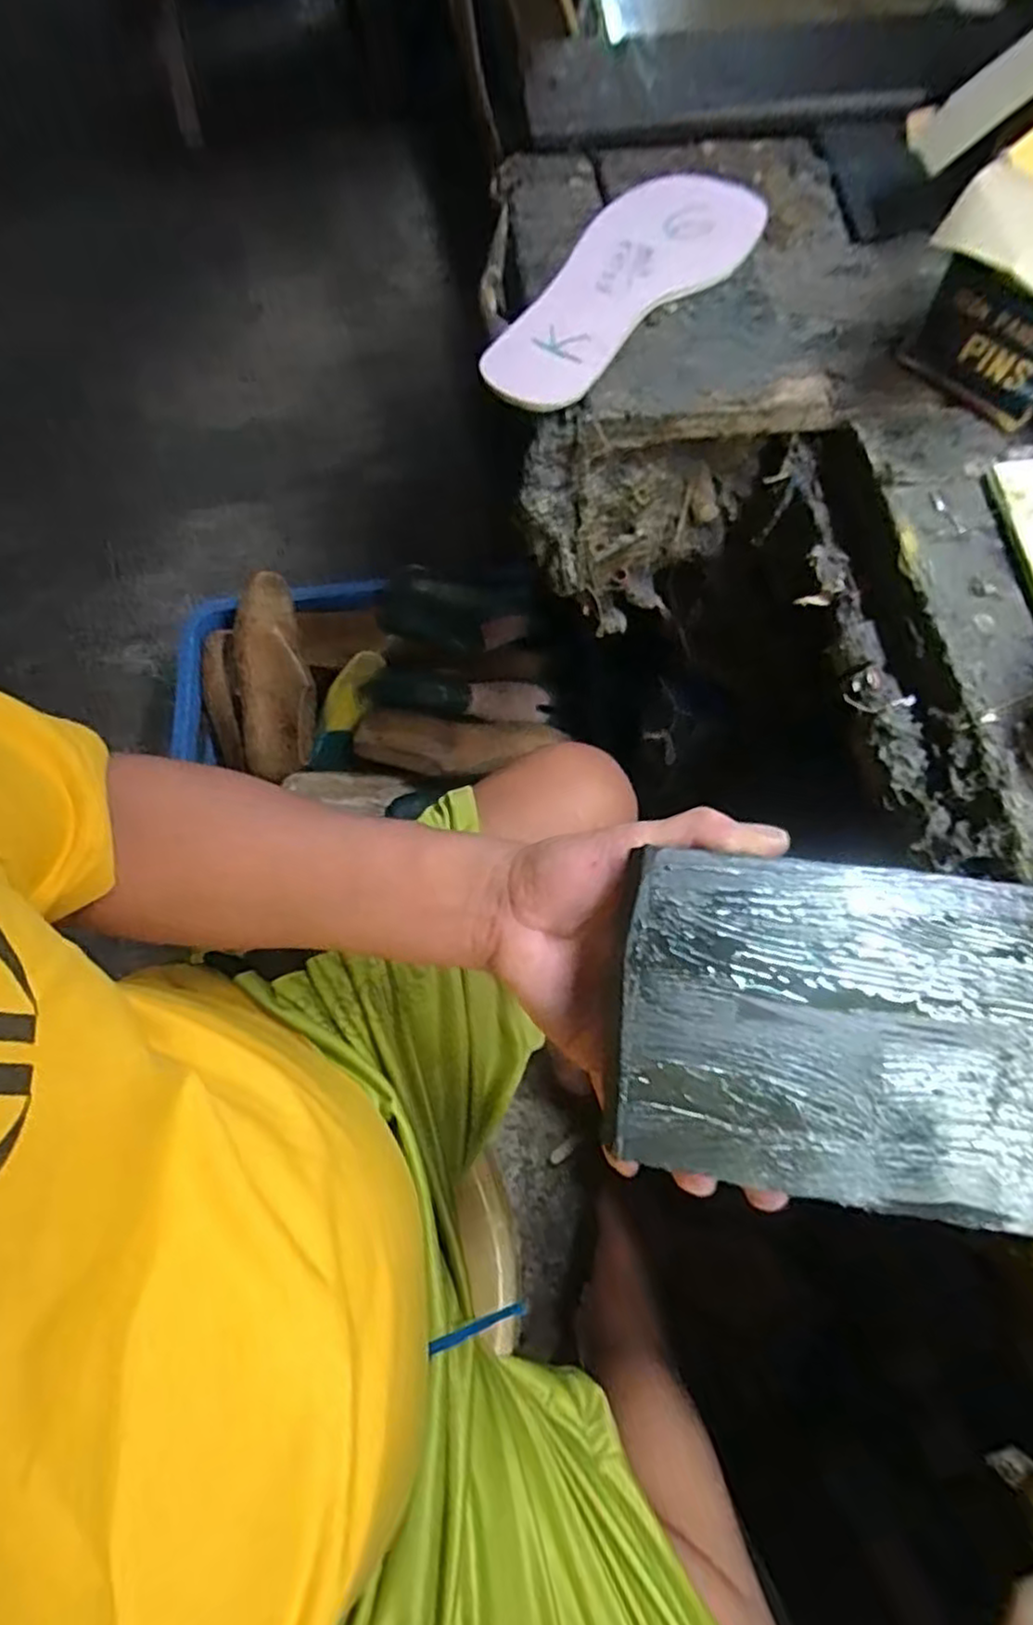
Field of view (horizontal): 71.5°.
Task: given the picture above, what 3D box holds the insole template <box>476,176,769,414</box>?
[{"bbox_3d":[0.061,-0.312,0.421,0.081,0.006,0.230,40,73,9],"label":"insole template"}]

